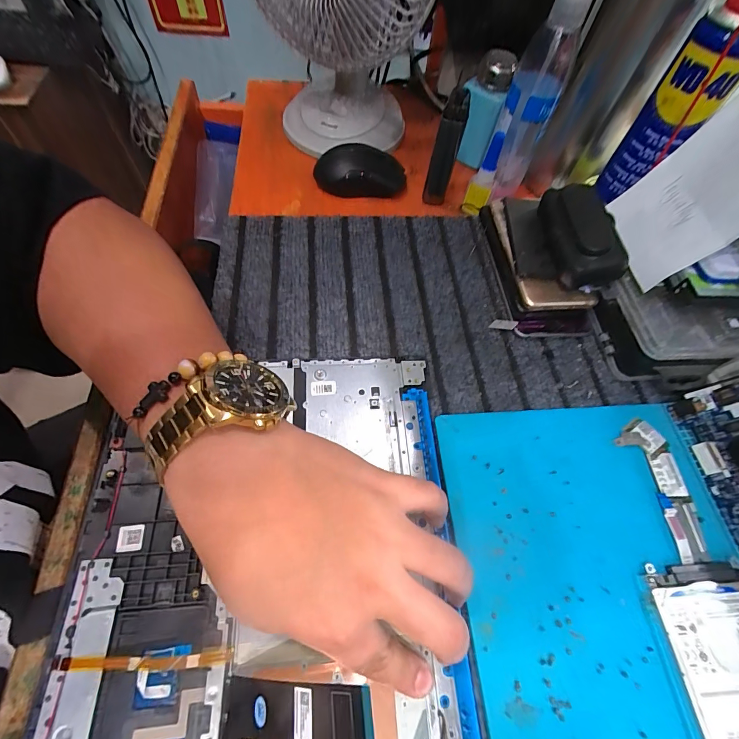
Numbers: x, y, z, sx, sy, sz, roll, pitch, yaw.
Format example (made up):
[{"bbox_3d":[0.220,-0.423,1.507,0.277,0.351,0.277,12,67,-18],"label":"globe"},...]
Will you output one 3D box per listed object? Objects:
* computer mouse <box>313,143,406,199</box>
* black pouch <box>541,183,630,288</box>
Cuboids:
[{"bbox_3d":[-0.010,-0.225,0.413,0.100,0.029,0.059,6,61,-1],"label":"computer mouse"},{"bbox_3d":[0.191,-0.124,0.333,0.045,0.035,0.103,-1,60,-5],"label":"black pouch"}]

